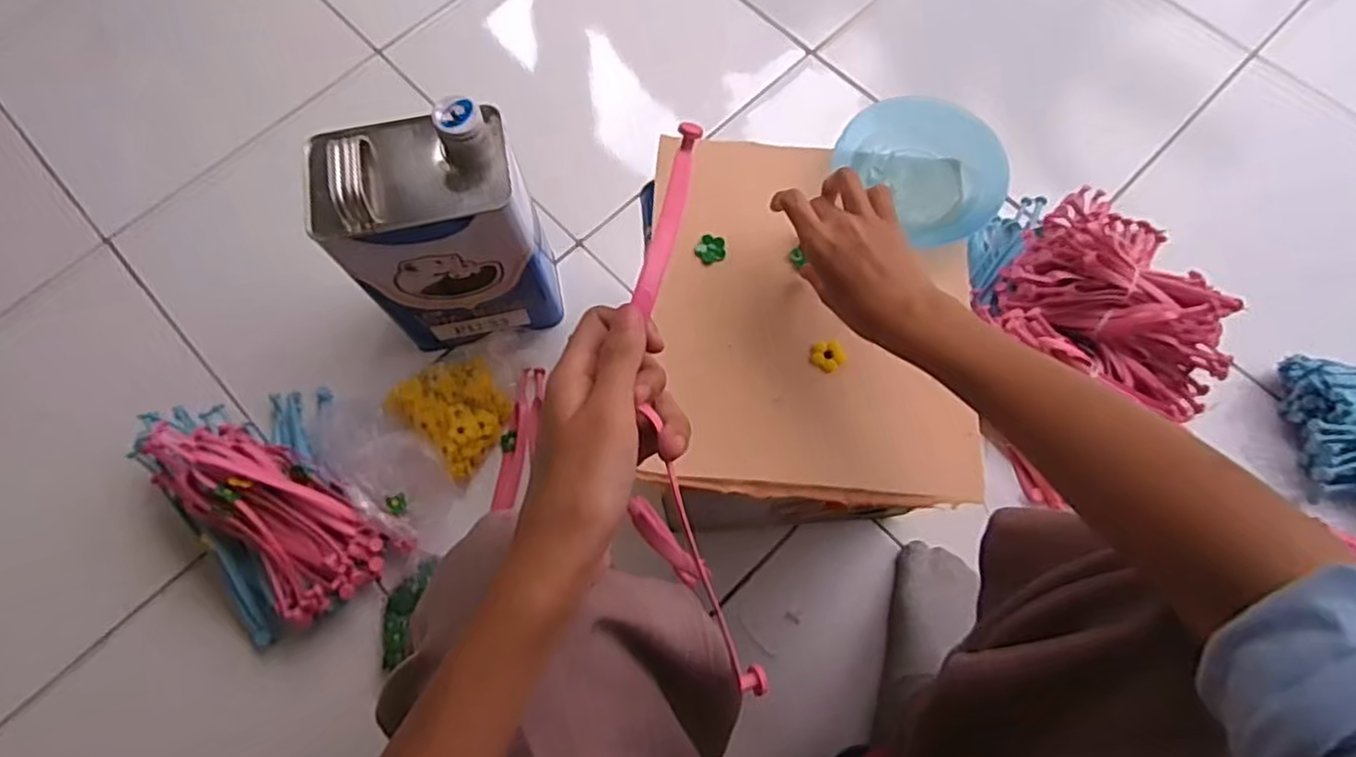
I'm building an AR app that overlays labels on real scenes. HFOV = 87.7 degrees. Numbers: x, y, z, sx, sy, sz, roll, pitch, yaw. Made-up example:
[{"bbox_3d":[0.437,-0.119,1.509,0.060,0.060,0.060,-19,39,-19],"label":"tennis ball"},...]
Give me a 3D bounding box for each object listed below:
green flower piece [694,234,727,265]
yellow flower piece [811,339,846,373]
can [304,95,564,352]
[{"bbox_3d":[0.025,-0.100,0.542,0.023,0.004,0.025,0,71,1],"label":"green flower piece"},{"bbox_3d":[0.110,-0.017,0.517,0.022,0.008,0.023,0,71,1],"label":"yellow flower piece"},{"bbox_3d":[-0.221,-0.138,0.676,0.163,0.236,0.120,-5,71,0],"label":"can"}]

